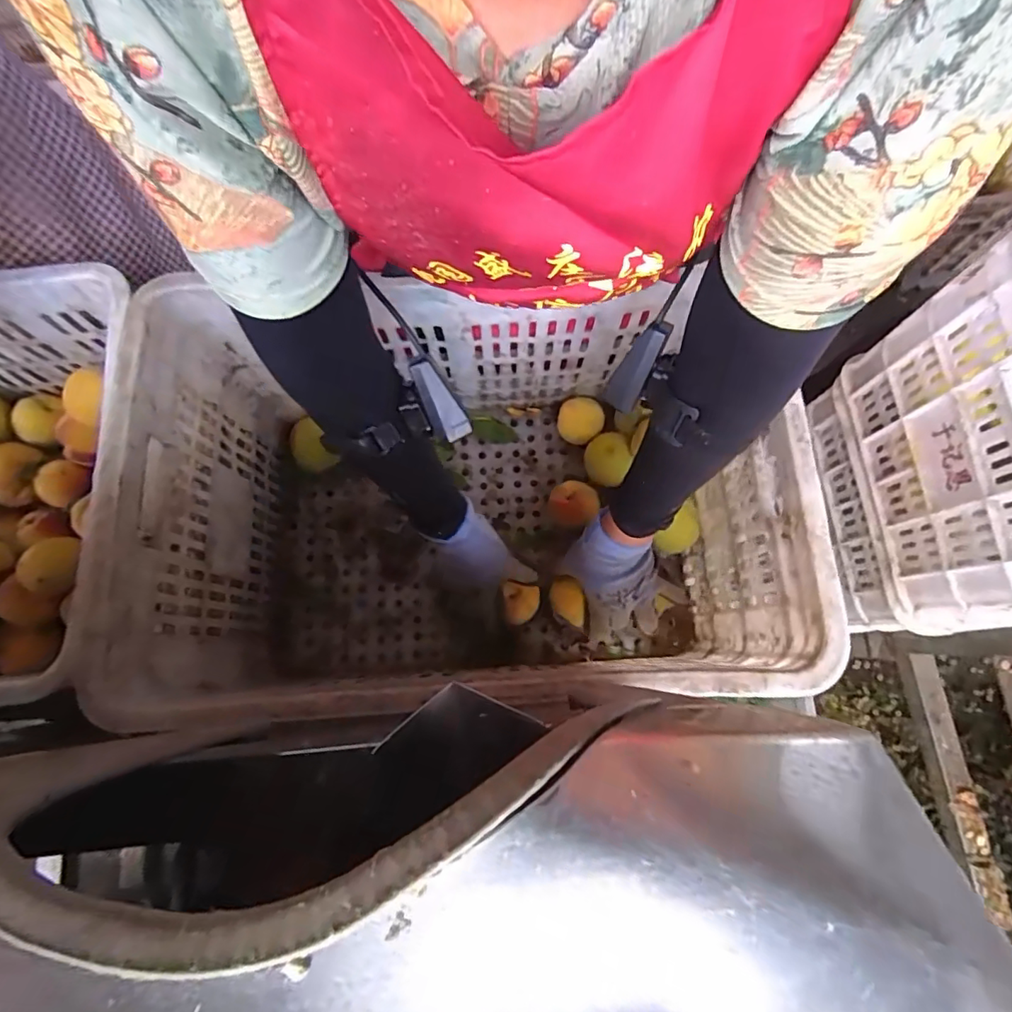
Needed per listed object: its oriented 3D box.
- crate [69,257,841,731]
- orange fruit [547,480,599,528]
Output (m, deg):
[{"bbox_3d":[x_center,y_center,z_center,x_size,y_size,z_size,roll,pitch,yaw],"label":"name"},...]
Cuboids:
[{"bbox_3d":[-0.034,0.003,0.525,0.521,0.287,0.335,-2,76,1],"label":"crate"},{"bbox_3d":[0.080,0.000,0.645,0.053,0.058,0.045,35,80,10],"label":"orange fruit"}]

